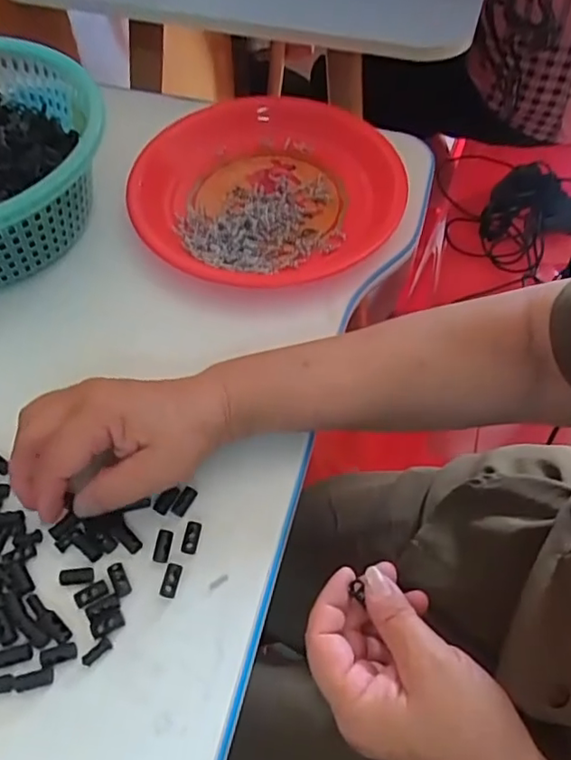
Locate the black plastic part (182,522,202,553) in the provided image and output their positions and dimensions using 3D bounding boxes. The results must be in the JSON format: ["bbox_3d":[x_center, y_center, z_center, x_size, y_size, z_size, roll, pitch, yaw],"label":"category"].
[{"bbox_3d":[-0.056,0.095,0.352,0.009,0.004,0.018,10,59,6],"label":"black plastic part"}]

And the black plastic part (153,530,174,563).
[{"bbox_3d":[-0.073,0.099,0.349,0.009,0.004,0.018,10,59,6],"label":"black plastic part"}]

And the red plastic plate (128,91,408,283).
[{"bbox_3d":[-0.010,-0.158,0.494,0.202,0.045,0.220,2,56,-4],"label":"red plastic plate"}]

